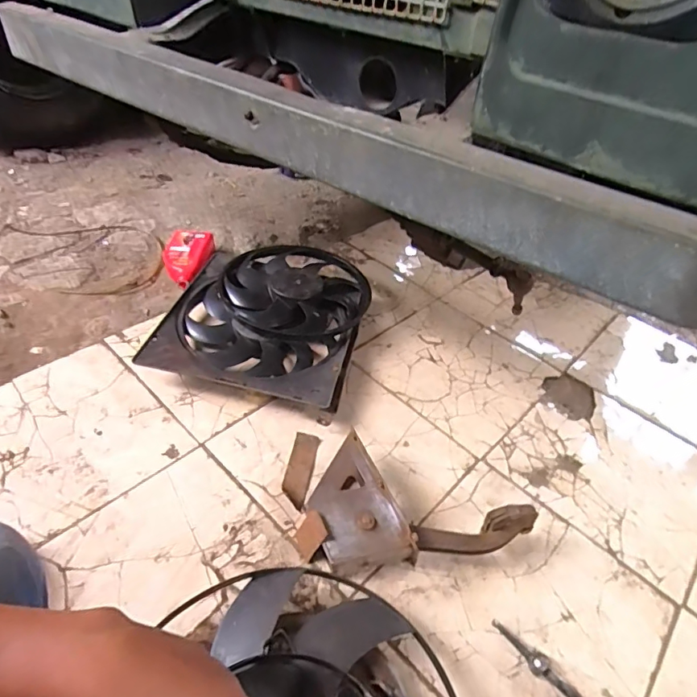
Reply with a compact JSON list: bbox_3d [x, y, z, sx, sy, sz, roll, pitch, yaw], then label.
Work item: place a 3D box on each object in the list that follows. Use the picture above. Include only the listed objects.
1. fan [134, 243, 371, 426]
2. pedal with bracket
[{"bbox_3d":[-0.198,-0.097,1.213,0.463,0.095,0.559,13,42,5],"label":"fan"},{"bbox_3d":[0.116,0.273,0.881,0.371,0.110,0.236,-2,43,-11],"label":"pedal with bracket"}]

